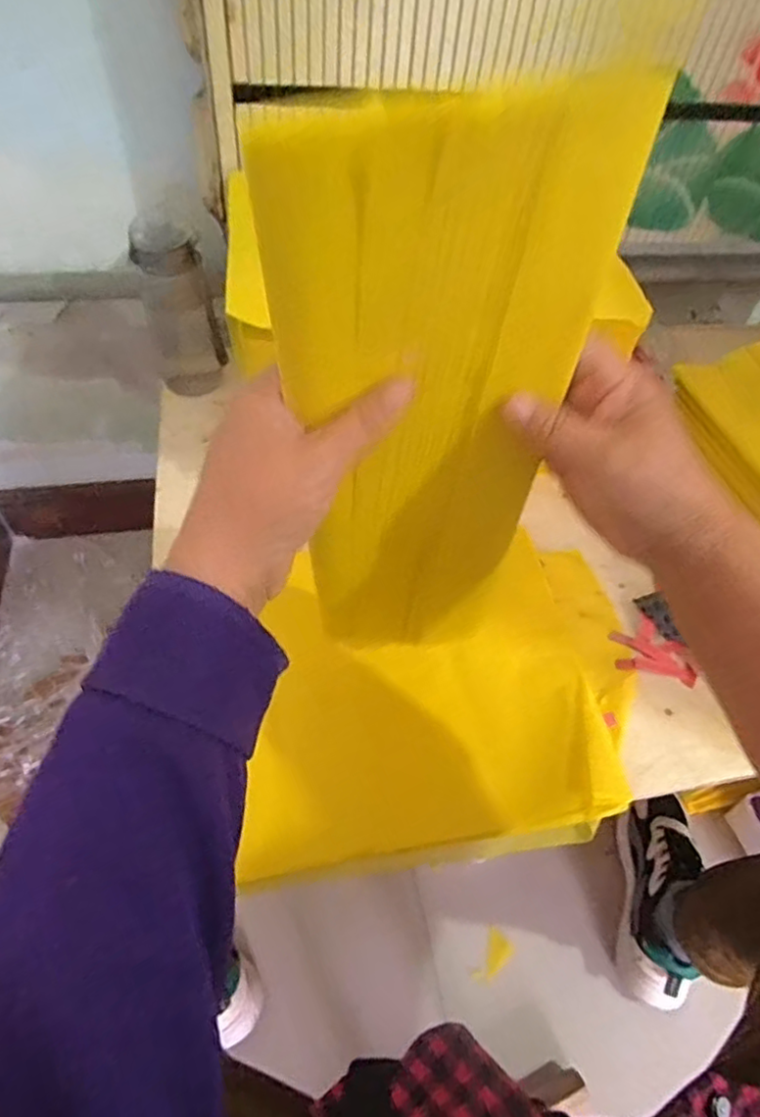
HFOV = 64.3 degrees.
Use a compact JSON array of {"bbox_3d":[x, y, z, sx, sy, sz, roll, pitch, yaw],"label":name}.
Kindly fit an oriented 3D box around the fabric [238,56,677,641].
[{"bbox_3d":[0.032,-0.043,0.308,0.136,0.334,0.018,-17,61,-7],"label":"fabric"}]

